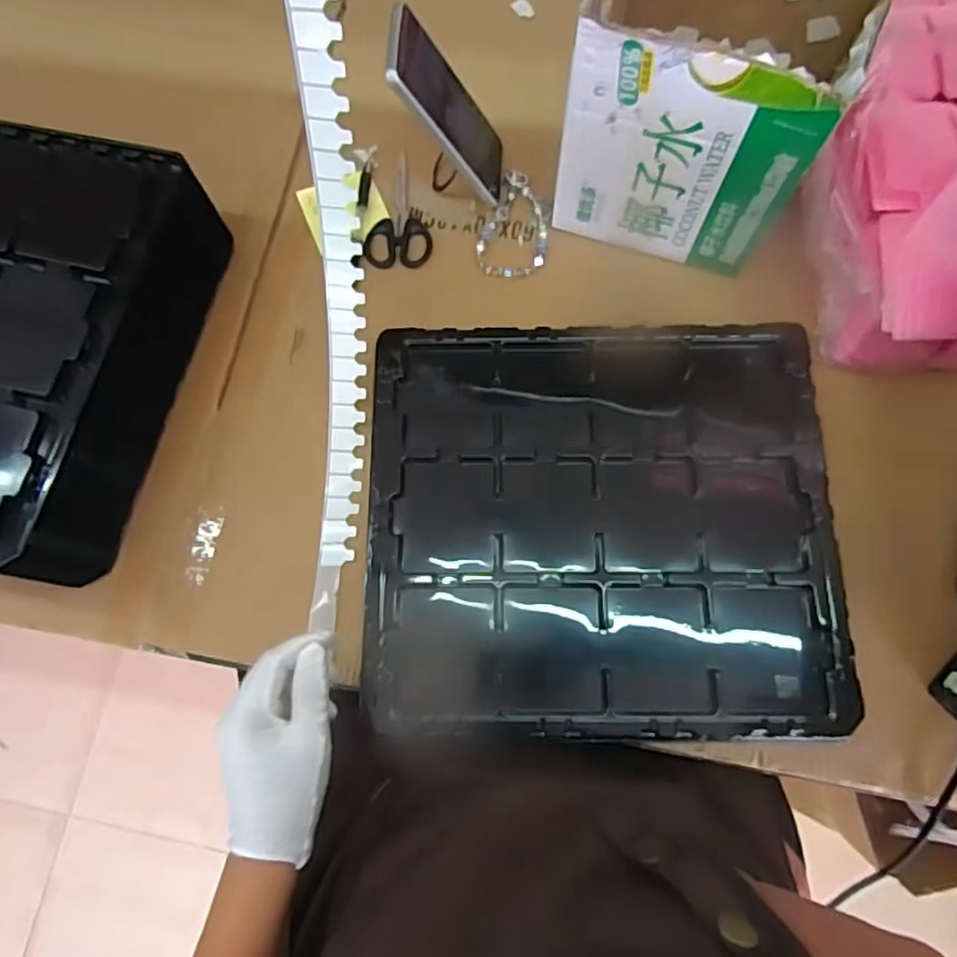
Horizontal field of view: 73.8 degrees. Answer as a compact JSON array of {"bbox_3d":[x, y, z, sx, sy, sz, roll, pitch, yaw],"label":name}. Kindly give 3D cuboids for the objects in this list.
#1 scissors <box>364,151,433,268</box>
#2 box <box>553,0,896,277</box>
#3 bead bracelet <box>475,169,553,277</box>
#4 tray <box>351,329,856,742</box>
[{"bbox_3d":[-0.078,-0.259,0.616,0.063,0.006,0.122,-1,75,-1],"label":"scissors"},{"bbox_3d":[0.176,-0.305,0.519,0.186,0.204,0.155,21,77,6],"label":"box"},{"bbox_3d":[0.038,-0.241,0.606,0.064,0.009,0.113,14,75,3],"label":"bead bracelet"},{"bbox_3d":[0.096,0.031,0.518,0.367,0.017,0.332,1,75,0],"label":"tray"}]

